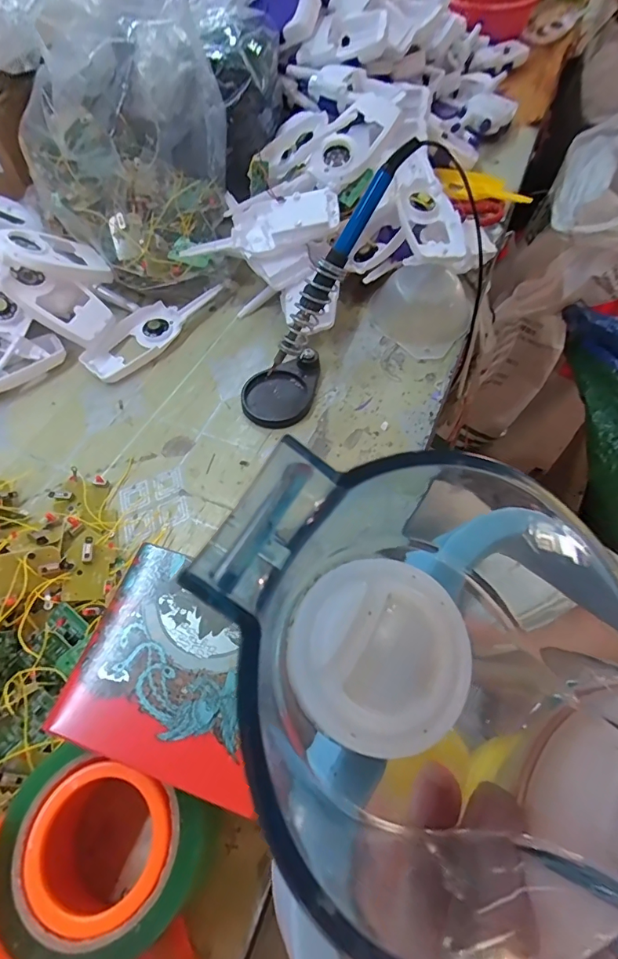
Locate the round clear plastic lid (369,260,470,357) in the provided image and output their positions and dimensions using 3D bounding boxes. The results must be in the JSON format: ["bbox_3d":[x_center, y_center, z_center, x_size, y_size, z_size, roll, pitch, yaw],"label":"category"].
[{"bbox_3d":[0.115,-0.178,0.482,0.105,0.049,0.090,14,60,9],"label":"round clear plastic lid"}]

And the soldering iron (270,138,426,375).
[{"bbox_3d":[0.020,-0.178,0.385,0.022,0.203,0.018,-3,47,-51],"label":"soldering iron"}]

